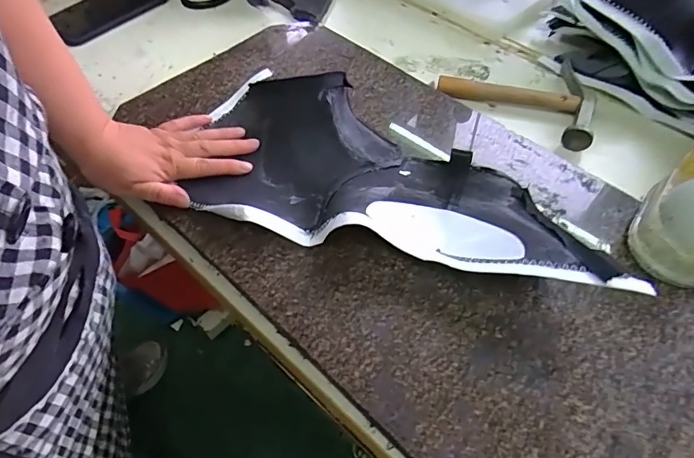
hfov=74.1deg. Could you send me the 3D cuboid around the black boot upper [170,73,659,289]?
[{"bbox_3d":[0.030,-0.042,0.437,0.412,0.056,0.182,25,58,18],"label":"black boot upper"}]

